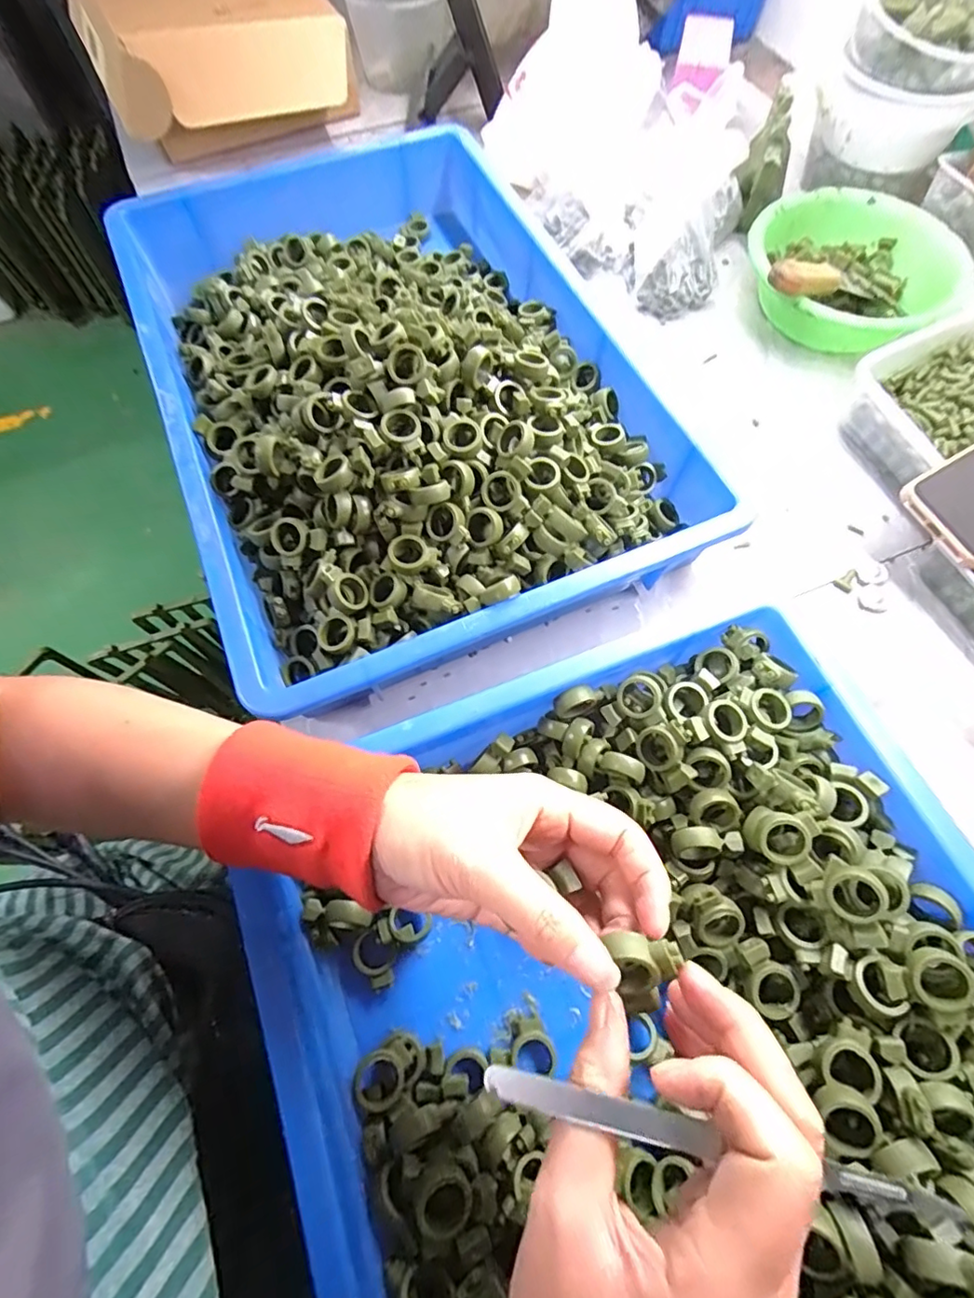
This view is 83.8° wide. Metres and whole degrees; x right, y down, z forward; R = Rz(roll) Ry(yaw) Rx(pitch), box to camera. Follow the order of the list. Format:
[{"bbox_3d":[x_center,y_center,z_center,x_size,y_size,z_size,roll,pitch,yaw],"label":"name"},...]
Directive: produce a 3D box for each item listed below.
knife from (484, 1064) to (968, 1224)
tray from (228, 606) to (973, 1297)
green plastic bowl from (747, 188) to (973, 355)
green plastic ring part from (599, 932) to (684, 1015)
[{"bbox_3d":[0.066,0.154,0.171,0.135,0.006,0.010,3,66,16],"label":"knife"},{"bbox_3d":[0.130,0.267,0.261,0.391,0.078,0.554,-20,68,-8],"label":"tray"},{"bbox_3d":[0.355,-0.373,0.538,0.190,0.086,0.192,0,67,0],"label":"green plastic bowl"},{"bbox_3d":[0.063,0.125,0.212,0.026,0.023,0.031,-15,68,-6],"label":"green plastic ring part"}]

